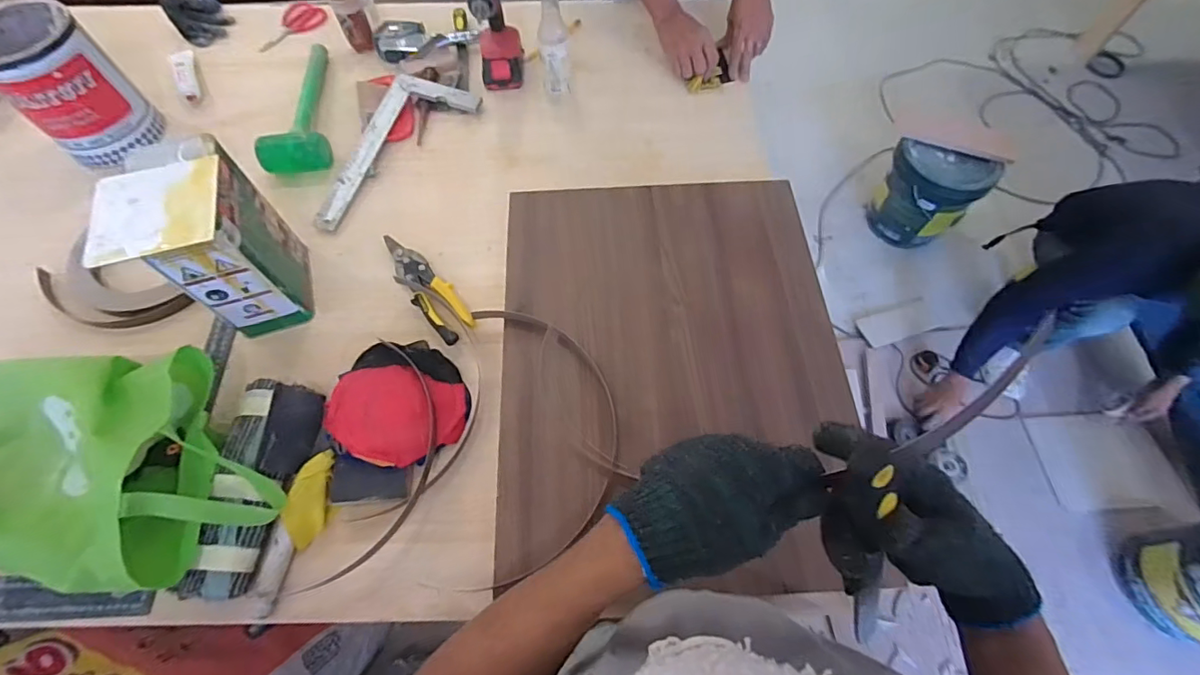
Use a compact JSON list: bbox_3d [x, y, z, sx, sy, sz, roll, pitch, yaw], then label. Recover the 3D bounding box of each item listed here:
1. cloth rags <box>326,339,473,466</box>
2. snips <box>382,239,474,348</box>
[{"bbox_3d":[-0.274,0.083,0.690,0.168,0.025,0.176,-30,67,-14],"label":"cloth rags"},{"bbox_3d":[-0.269,-0.083,0.776,0.057,0.019,0.228,-38,69,-17],"label":"snips"}]

